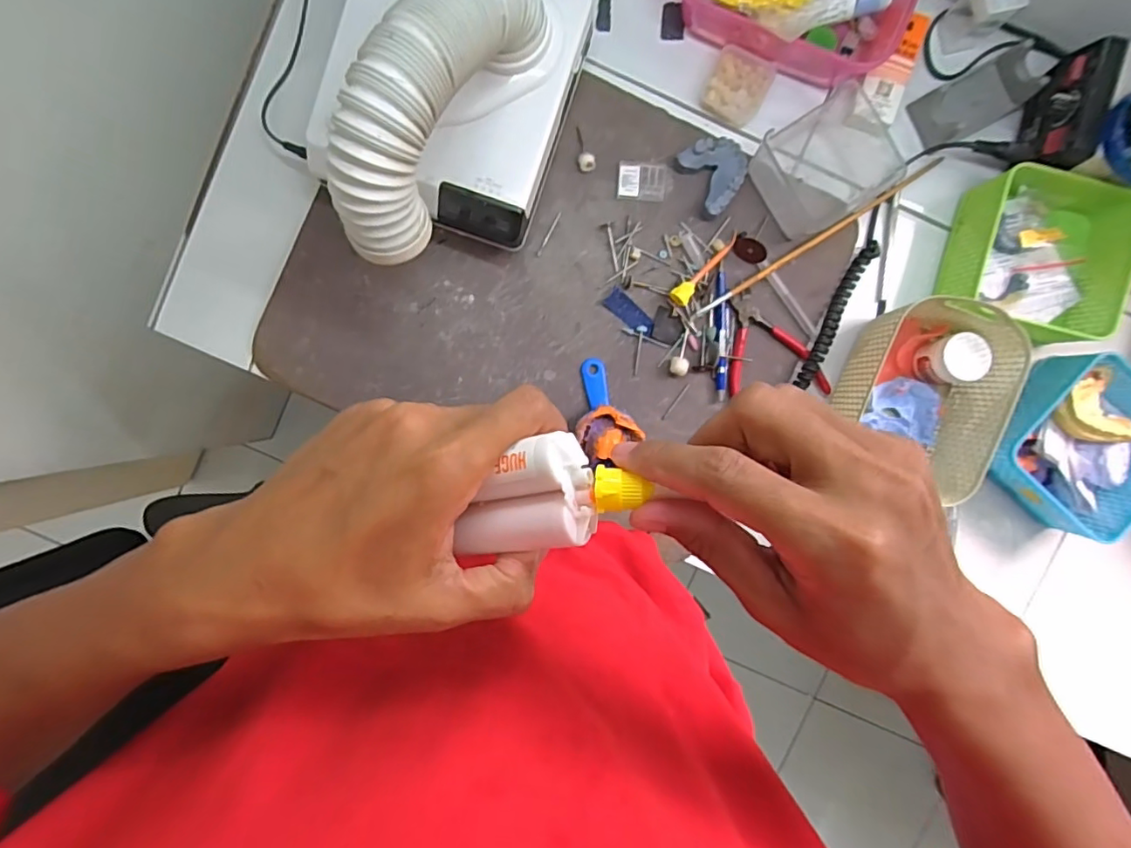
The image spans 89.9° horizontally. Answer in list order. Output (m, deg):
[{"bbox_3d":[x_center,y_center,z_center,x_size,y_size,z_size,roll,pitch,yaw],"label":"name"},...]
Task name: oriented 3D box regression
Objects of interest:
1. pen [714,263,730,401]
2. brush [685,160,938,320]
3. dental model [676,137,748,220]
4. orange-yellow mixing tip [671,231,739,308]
[{"bbox_3d":[0.151,-0.088,0.541,0.015,0.014,0.126,-2,94,0],"label":"pen"},{"bbox_3d":[0.237,-0.173,0.531,0.266,0.009,0.008,-32,93,4],"label":"brush"},{"bbox_3d":[0.140,-0.231,0.524,0.052,0.019,0.064,-31,93,2],"label":"dental model"},{"bbox_3d":[0.132,-0.147,0.531,0.019,0.015,0.084,41,93,-3],"label":"orange-yellow mixing tip"}]

